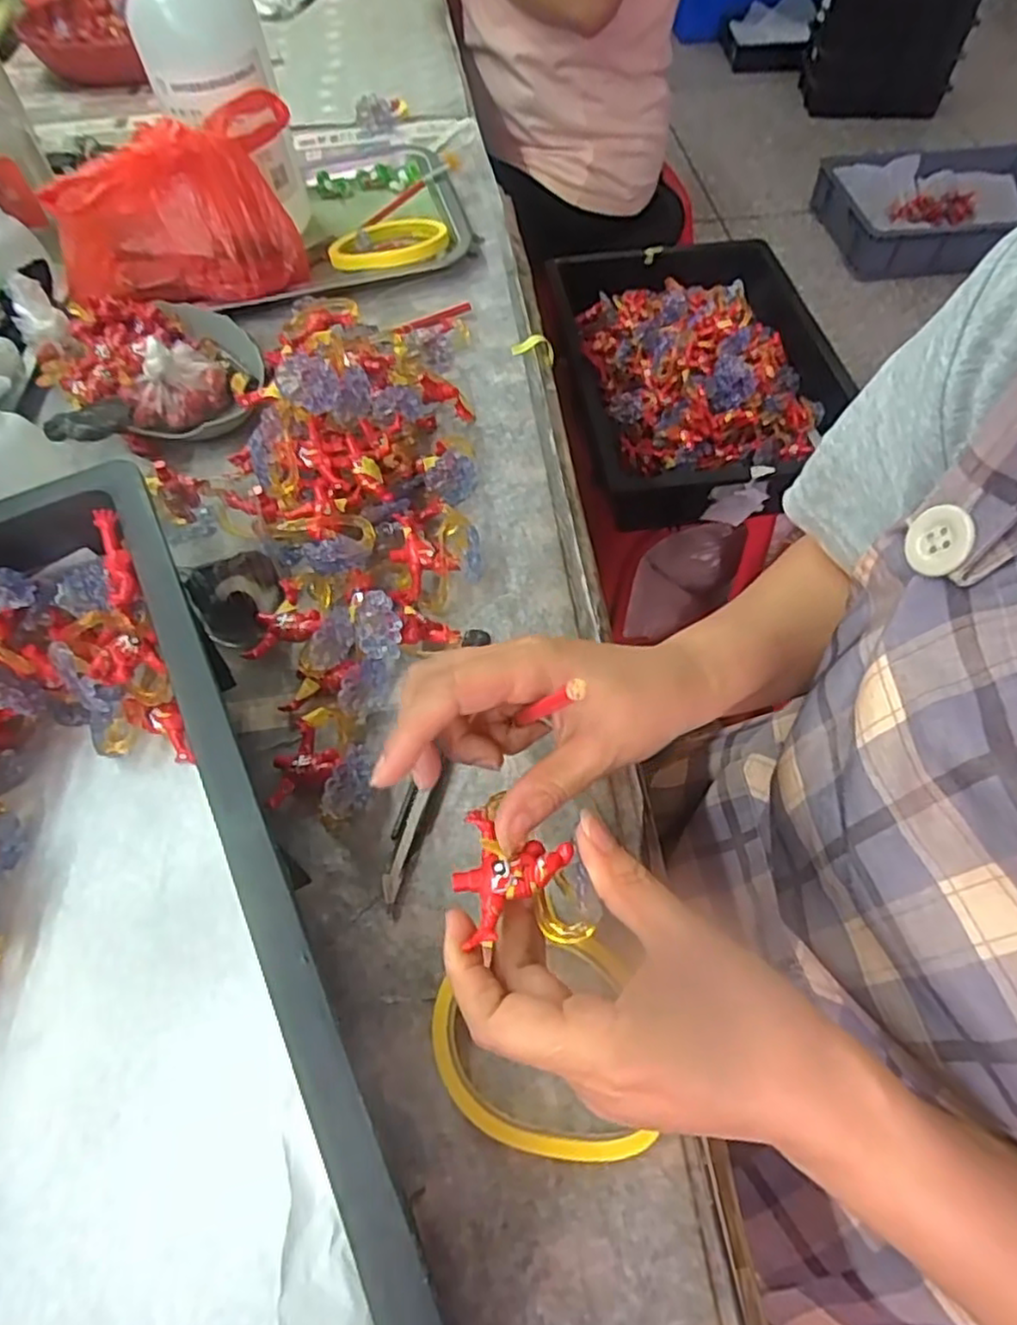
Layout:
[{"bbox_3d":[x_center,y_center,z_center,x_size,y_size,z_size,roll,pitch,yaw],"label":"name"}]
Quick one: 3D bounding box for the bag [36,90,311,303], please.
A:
[{"bbox_3d":[-0.252,-0.341,0.532,0.192,0.111,0.097,-16,60,-8],"label":"bag"}]

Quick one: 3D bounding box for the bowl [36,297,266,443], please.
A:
[{"bbox_3d":[-0.257,-0.213,0.494,0.140,0.050,0.161,-32,64,-17],"label":"bowl"}]

